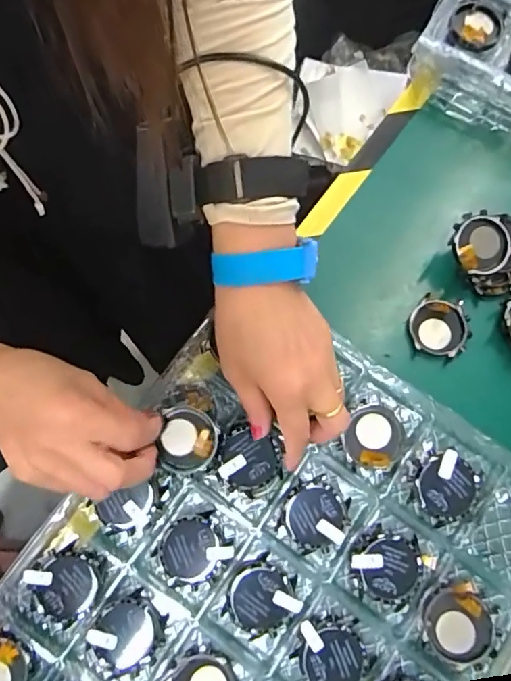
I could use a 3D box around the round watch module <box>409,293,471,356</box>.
[{"bbox_3d":[0.147,-0.010,0.422,0.045,0.014,0.045,0,77,2],"label":"round watch module"}]

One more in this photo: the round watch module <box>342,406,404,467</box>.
[{"bbox_3d":[0.088,0.070,0.379,0.040,0.010,0.044,0,77,2],"label":"round watch module"}]

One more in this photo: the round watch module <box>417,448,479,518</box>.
[{"bbox_3d":[0.135,0.104,0.369,0.041,0.013,0.041,0,77,2],"label":"round watch module"}]

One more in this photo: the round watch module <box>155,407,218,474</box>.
[{"bbox_3d":[-0.047,0.070,0.363,0.039,0.016,0.042,0,77,2],"label":"round watch module"}]

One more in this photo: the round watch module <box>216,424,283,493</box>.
[{"bbox_3d":[-0.004,0.085,0.375,0.044,0.012,0.042,0,77,2],"label":"round watch module"}]

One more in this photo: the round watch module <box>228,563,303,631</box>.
[{"bbox_3d":[0.004,0.176,0.357,0.042,0.006,0.040,0,77,2],"label":"round watch module"}]

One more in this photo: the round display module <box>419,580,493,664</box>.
[{"bbox_3d":[0.134,0.189,0.348,0.043,0.006,0.044,0,77,2],"label":"round display module"}]

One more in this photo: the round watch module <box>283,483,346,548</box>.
[{"bbox_3d":[0.042,0.122,0.368,0.041,0.008,0.040,0,77,2],"label":"round watch module"}]

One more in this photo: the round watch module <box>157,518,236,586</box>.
[{"bbox_3d":[-0.045,0.147,0.365,0.043,0.004,0.042,0,77,2],"label":"round watch module"}]

